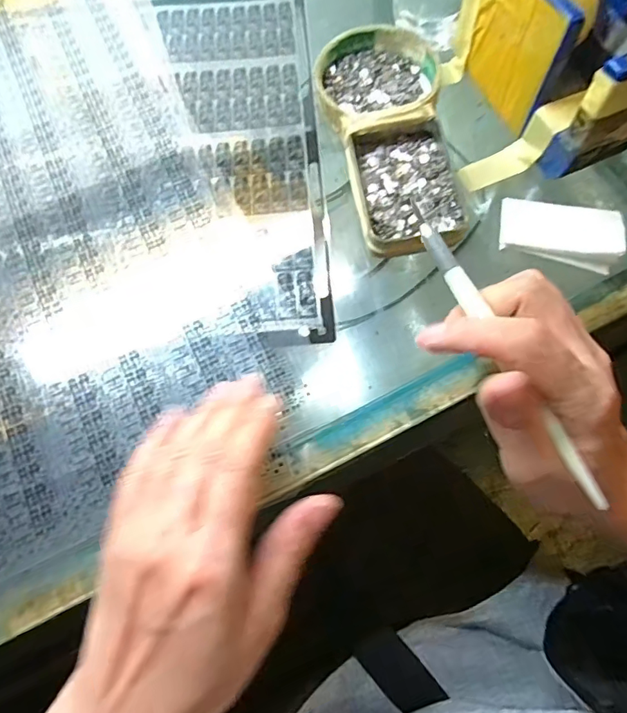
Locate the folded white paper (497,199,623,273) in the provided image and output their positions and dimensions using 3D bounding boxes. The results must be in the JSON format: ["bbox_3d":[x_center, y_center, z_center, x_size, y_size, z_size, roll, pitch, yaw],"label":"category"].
[{"bbox_3d":[0.146,-0.075,0.286,0.066,0.020,0.043,9,71,6],"label":"folded white paper"}]

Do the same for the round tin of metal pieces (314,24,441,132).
[{"bbox_3d":[0.043,-0.186,0.327,0.080,0.017,0.084,-1,70,2],"label":"round tin of metal pieces"}]

